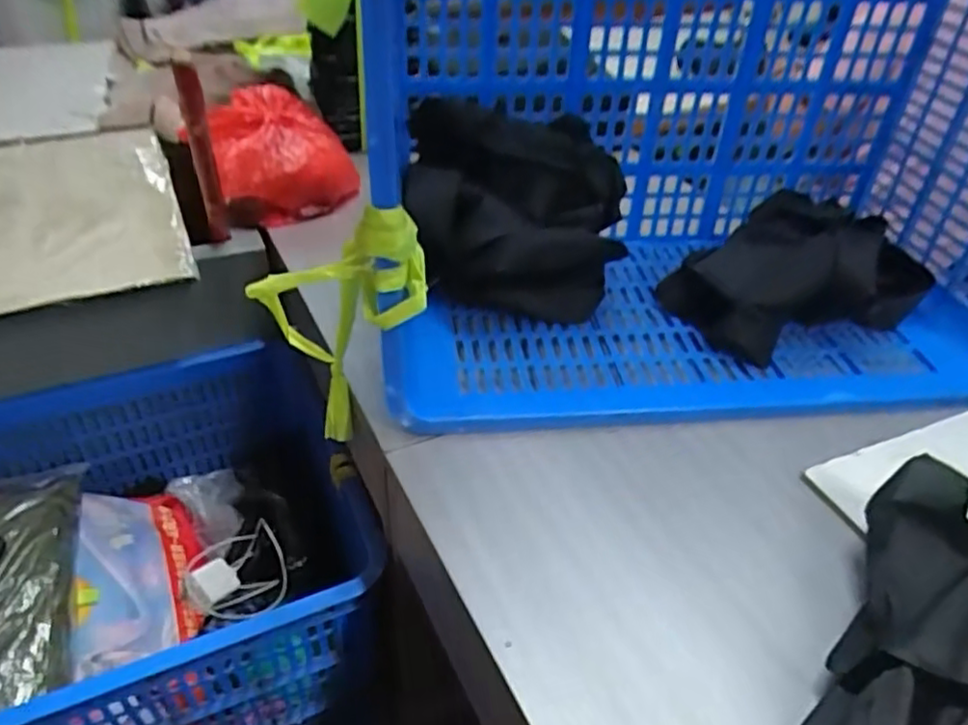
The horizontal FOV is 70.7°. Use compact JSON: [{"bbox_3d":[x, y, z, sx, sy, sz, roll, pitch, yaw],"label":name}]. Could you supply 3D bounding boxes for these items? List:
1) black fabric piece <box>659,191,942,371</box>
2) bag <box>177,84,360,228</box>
[{"bbox_3d":[0.352,-0.095,0.717,0.287,0.114,0.144,-12,43,-17],"label":"black fabric piece"},{"bbox_3d":[-0.273,-0.285,0.930,0.178,0.115,0.200,-8,40,-13],"label":"bag"}]

